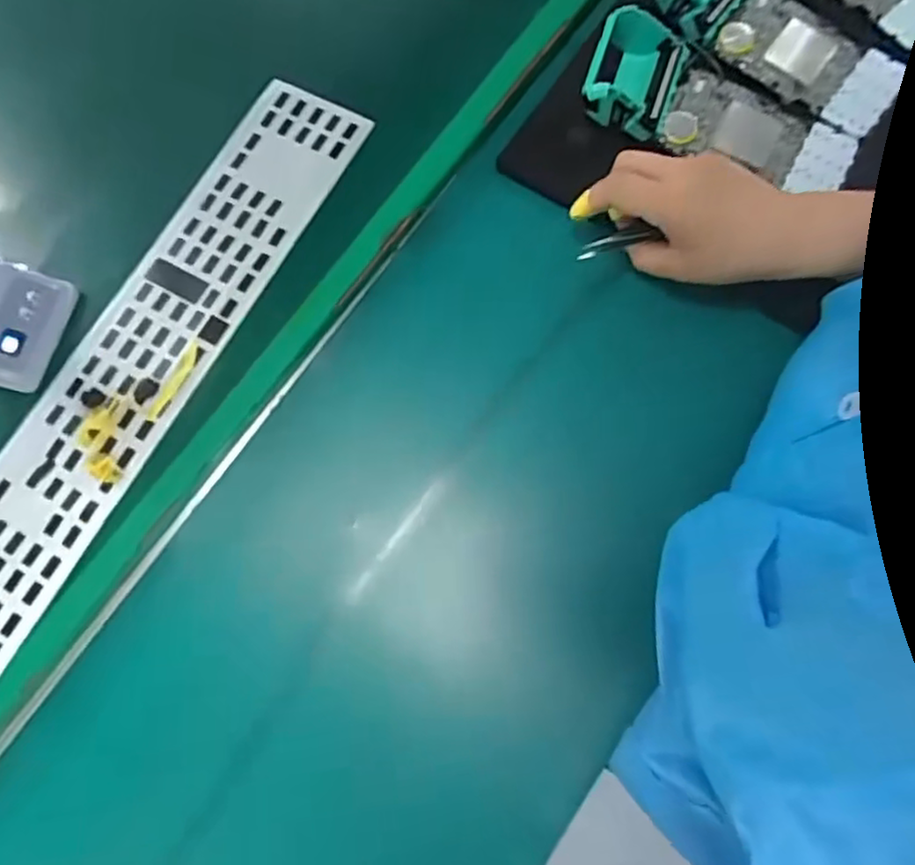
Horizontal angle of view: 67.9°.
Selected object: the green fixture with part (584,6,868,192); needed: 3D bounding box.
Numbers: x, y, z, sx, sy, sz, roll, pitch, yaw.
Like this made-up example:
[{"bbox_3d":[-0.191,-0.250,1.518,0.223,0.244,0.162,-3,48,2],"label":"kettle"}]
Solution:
[{"bbox_3d":[0.177,-0.222,0.452,0.179,0.037,0.079,19,76,9],"label":"green fixture with part"}]

